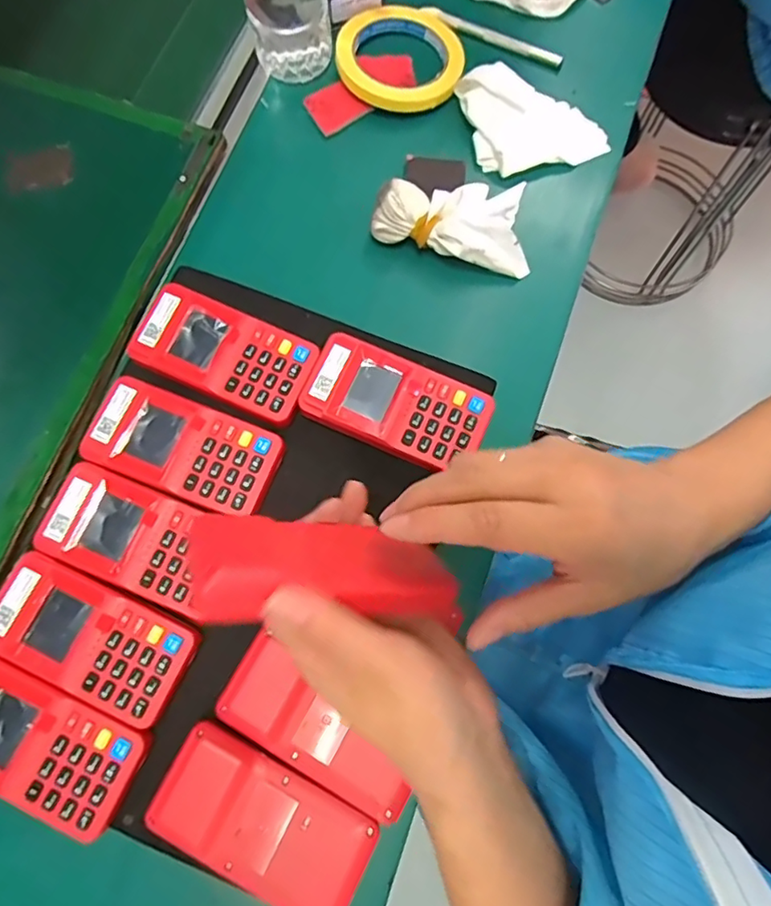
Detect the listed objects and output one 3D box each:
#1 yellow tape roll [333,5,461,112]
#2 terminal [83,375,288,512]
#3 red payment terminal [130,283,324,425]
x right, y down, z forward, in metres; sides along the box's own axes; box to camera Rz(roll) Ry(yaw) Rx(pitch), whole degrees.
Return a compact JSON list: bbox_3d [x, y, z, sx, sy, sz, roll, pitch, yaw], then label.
[{"bbox_3d":[0.011,-0.319,0.450,0.100,0.018,0.100,0,75,1],"label":"yellow tape roll"},{"bbox_3d":[-0.132,-0.003,0.374,0.121,0.022,0.060,21,76,6],"label":"terminal"},{"bbox_3d":[-0.109,-0.067,0.387,0.120,0.022,0.060,23,76,7],"label":"red payment terminal"}]

